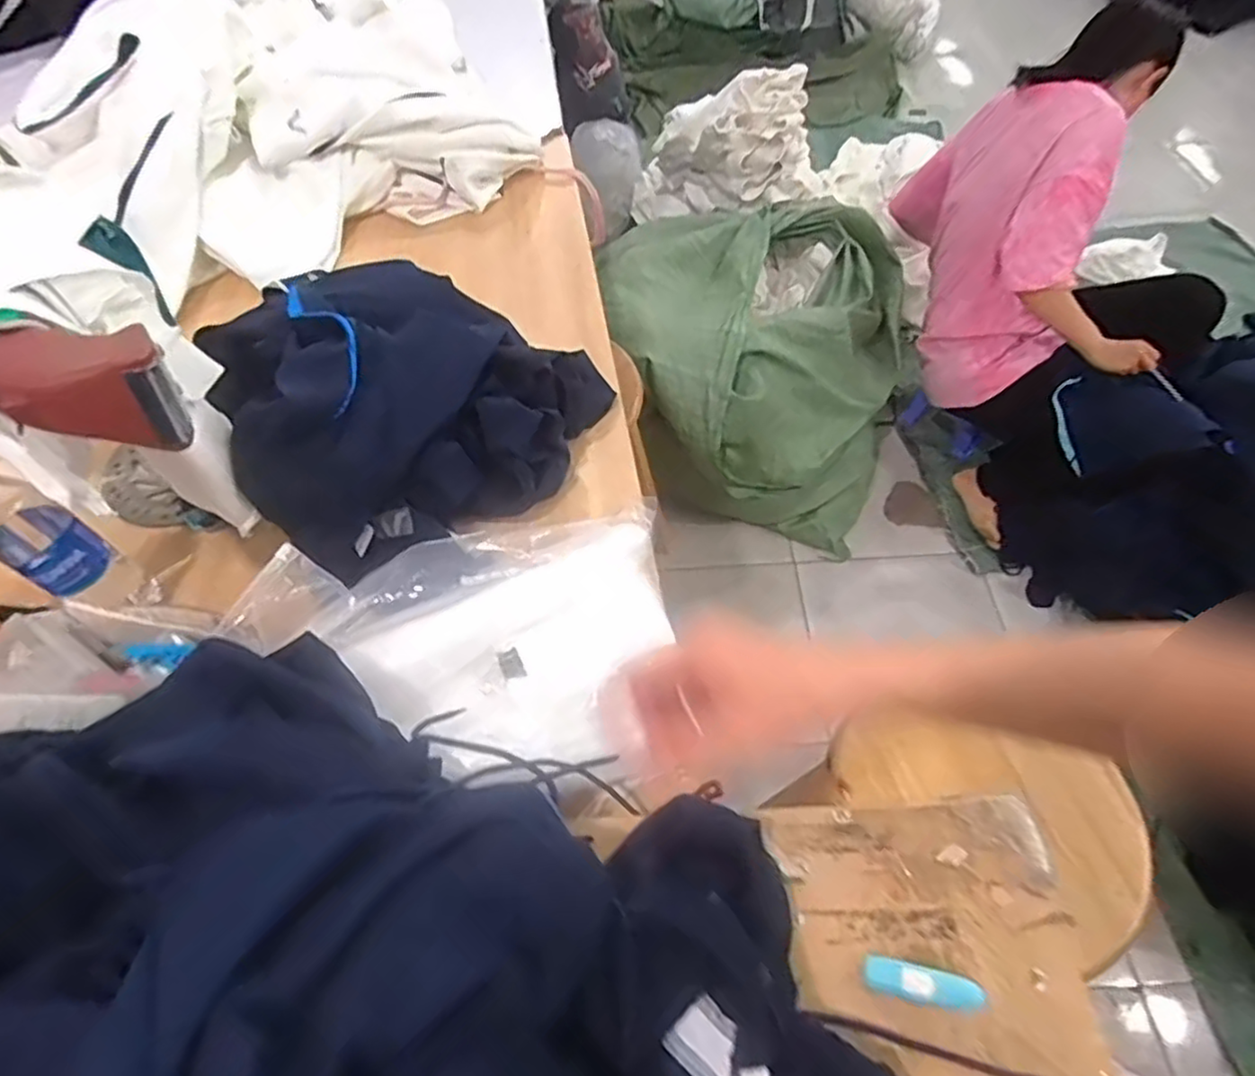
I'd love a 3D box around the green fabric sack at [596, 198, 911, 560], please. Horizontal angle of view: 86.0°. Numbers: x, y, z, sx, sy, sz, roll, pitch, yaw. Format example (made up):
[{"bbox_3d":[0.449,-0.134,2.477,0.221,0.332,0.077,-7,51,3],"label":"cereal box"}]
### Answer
[{"bbox_3d":[0.297,-0.400,1.529,0.659,0.446,0.657,6,59,7],"label":"green fabric sack"}]

